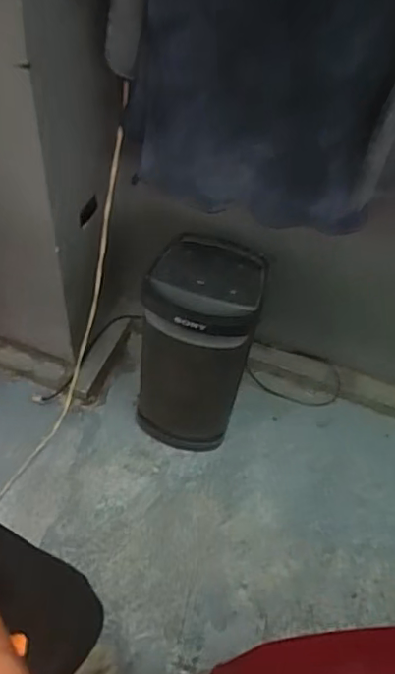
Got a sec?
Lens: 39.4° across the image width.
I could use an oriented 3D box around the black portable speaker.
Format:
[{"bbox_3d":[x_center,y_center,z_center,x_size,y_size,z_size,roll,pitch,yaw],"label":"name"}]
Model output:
[{"bbox_3d":[0.009,0.025,1.527,0.283,0.586,0.320,12,51,5],"label":"black portable speaker"}]

